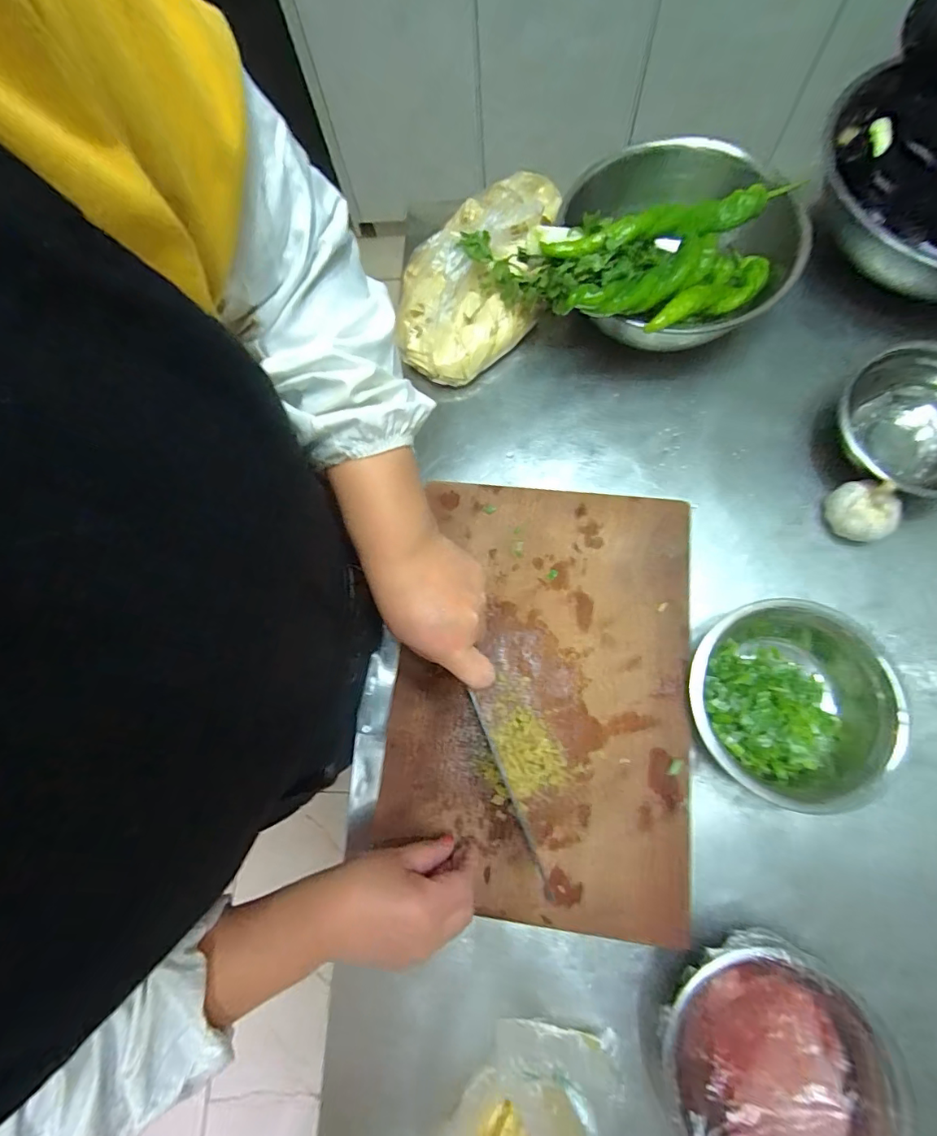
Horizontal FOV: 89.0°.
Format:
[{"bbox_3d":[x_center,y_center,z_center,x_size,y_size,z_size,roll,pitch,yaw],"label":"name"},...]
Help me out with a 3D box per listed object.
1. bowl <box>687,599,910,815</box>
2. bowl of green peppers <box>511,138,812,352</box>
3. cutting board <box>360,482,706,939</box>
[{"bbox_3d":[0.292,0.126,0.427,0.165,0.063,0.177,-1,75,5],"label":"bowl"},{"bbox_3d":[0.207,-0.341,0.530,0.252,0.117,0.275,-1,75,5],"label":"bowl of green peppers"},{"bbox_3d":[0.069,0.110,0.459,0.269,0.036,0.386,6,75,6],"label":"cutting board"}]

